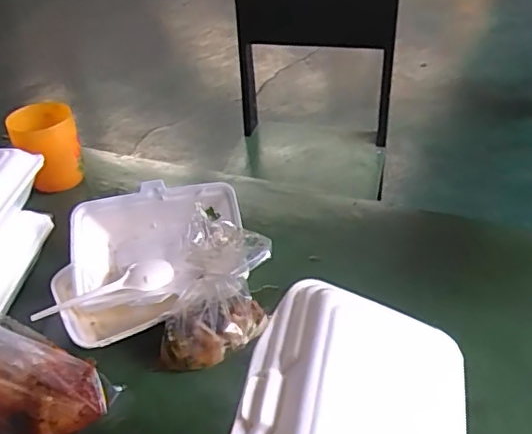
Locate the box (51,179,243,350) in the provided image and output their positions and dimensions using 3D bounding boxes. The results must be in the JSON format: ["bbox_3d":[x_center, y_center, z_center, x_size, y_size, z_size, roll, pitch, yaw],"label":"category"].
[{"bbox_3d":[-0.117,0.044,0.578,0.202,0.080,0.142,-15,40,-12],"label":"box"}]

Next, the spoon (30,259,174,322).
[{"bbox_3d":[-0.163,0.073,0.573,0.143,0.012,0.029,-22,42,-20],"label":"spoon"}]

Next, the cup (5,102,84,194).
[{"bbox_3d":[-0.290,-0.091,0.758,0.078,0.098,0.084,-3,39,2],"label":"cup"}]

